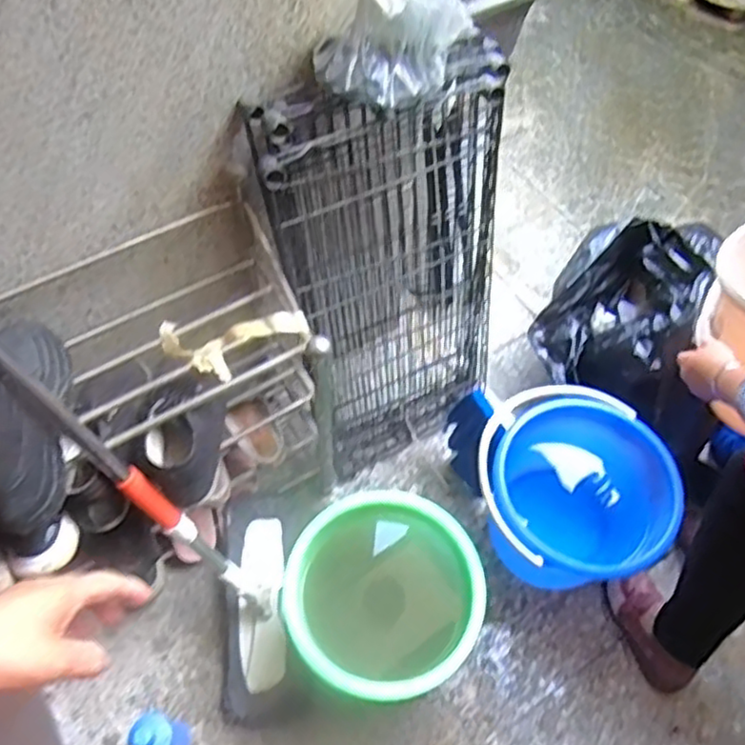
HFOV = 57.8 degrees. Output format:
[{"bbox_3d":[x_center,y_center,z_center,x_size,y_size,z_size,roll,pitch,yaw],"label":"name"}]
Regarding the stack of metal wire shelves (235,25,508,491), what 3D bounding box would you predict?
[{"bbox_3d":[0.046,-0.111,1.133,0.404,0.761,0.147,-26,52,-16],"label":"stack of metal wire shelves"}]

